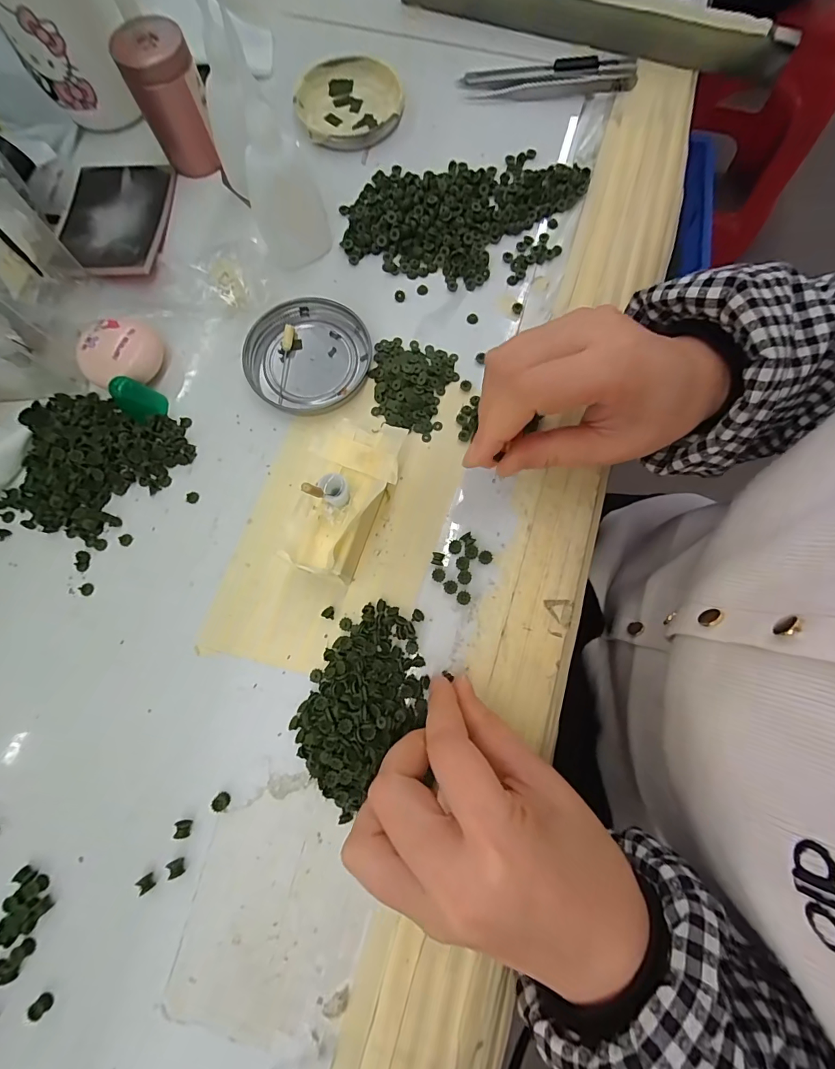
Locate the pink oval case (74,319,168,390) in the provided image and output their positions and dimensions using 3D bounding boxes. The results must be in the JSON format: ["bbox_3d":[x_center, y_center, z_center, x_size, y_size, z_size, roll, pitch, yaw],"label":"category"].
[{"bbox_3d":[-0.183,-0.110,0.264,0.046,0.020,0.036,-8,77,-1],"label":"pink oval case"}]

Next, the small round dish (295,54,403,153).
[{"bbox_3d":[-0.051,-0.325,0.321,0.078,0.008,0.078,0,77,0],"label":"small round dish"}]

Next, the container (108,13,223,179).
[{"bbox_3d":[-0.164,-0.292,0.286,0.044,0.061,0.047,-27,78,-6],"label":"container"}]

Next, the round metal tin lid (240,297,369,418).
[{"bbox_3d":[-0.070,-0.115,0.274,0.080,0.007,0.072,-26,78,-5],"label":"round metal tin lid"}]

